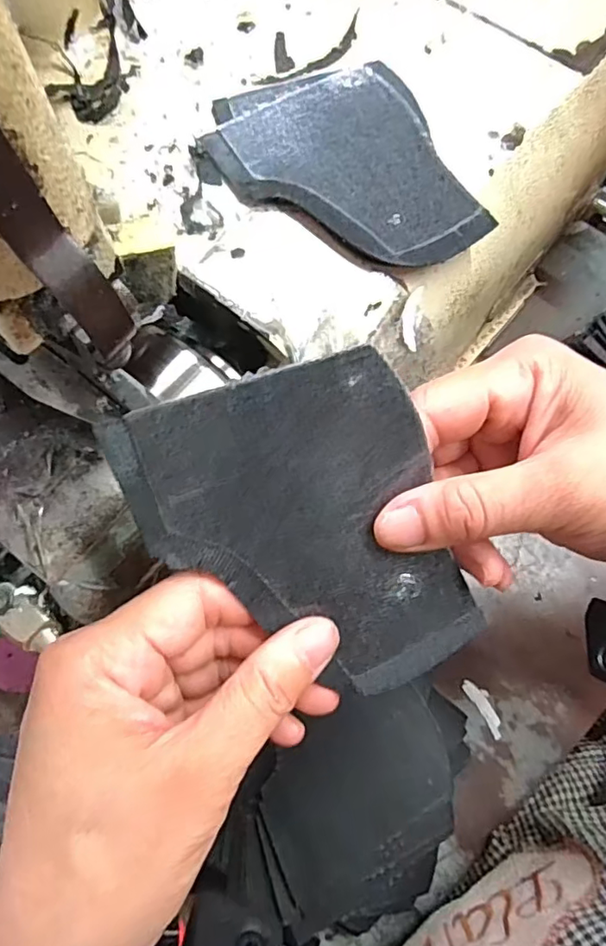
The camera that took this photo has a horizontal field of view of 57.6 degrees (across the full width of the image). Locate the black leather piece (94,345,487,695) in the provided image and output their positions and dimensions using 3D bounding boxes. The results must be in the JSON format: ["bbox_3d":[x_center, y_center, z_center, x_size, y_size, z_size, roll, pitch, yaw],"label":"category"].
[{"bbox_3d":[0.002,0.022,0.174,0.088,0.005,0.111,-23,103,-4],"label":"black leather piece"}]

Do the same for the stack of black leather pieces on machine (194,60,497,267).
[{"bbox_3d":[0.024,-0.148,0.255,0.133,0.007,0.093,28,74,7],"label":"stack of black leather pieces on machine"}]

